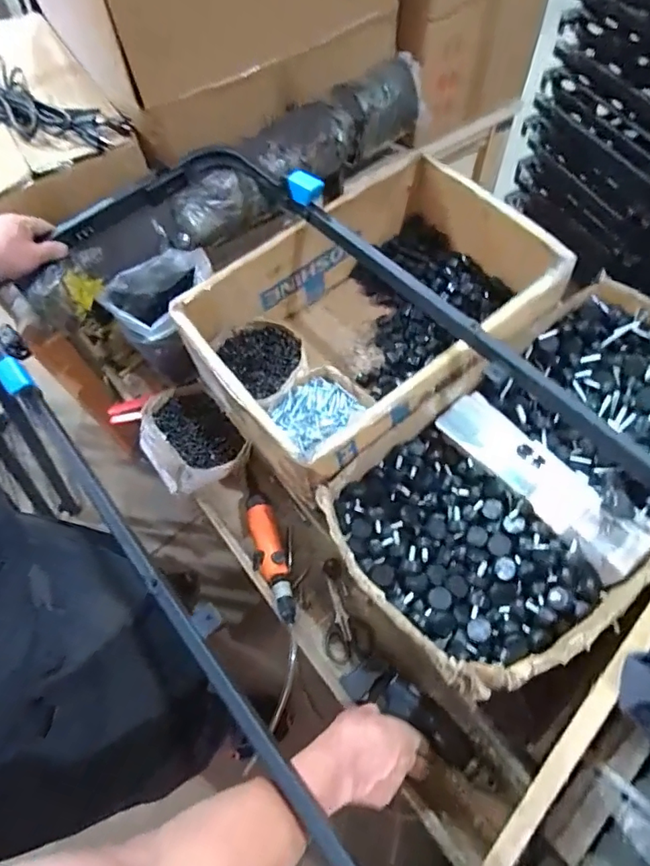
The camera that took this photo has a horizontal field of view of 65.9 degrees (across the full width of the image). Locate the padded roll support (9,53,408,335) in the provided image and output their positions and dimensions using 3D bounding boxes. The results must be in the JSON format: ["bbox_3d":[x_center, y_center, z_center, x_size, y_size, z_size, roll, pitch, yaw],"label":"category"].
[{"bbox_3d":[-0.141,-0.439,0.915,0.165,0.141,0.859,39,72,20],"label":"padded roll support"}]

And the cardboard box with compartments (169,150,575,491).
[{"bbox_3d":[0.075,-0.192,0.827,0.548,0.182,0.398,-38,67,-14],"label":"cardboard box with compartments"}]

